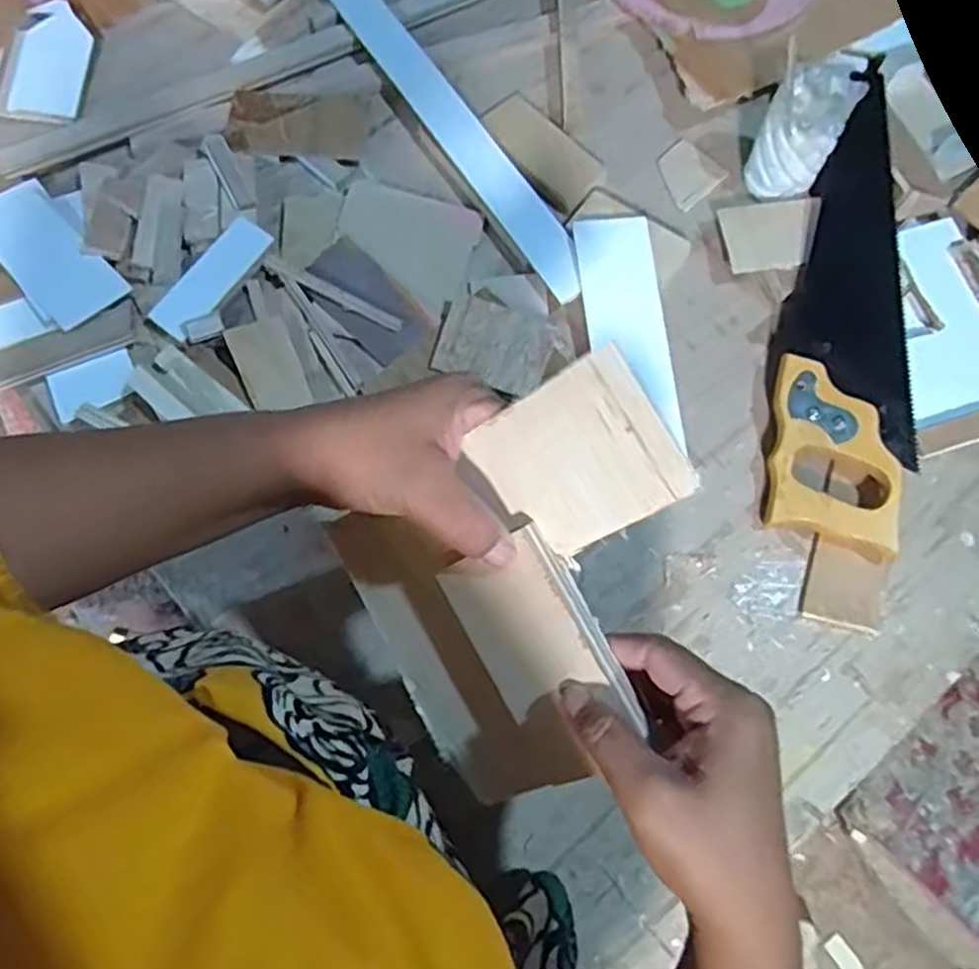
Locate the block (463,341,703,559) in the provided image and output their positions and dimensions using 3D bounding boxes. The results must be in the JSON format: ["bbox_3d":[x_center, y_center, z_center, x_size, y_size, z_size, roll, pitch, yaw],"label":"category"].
[{"bbox_3d":[0.036,-0.009,0.313,0.081,0.004,0.068,-32,89,31],"label":"block"}]

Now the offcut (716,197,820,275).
[{"bbox_3d":[0.244,-0.215,0.636,0.081,0.006,0.062,-6,78,7],"label":"offcut"}]

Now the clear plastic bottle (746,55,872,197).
[{"bbox_3d":[0.267,-0.303,0.633,0.065,0.095,0.081,31,74,9],"label":"clear plastic bottle"}]

